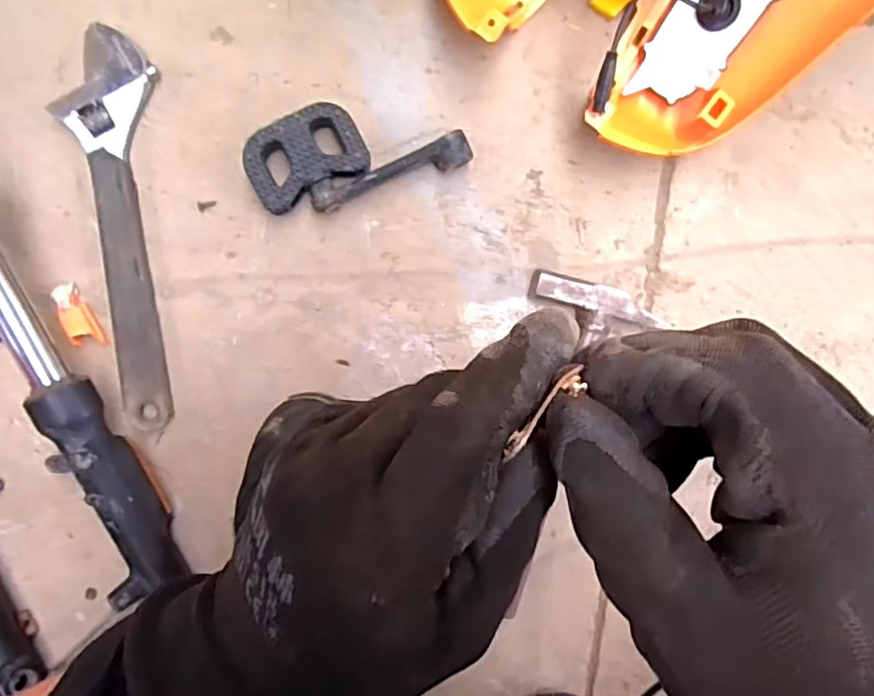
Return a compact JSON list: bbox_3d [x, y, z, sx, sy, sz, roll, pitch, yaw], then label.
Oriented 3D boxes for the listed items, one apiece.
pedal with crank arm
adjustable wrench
[{"bbox_3d":[-0.061,-0.149,0.459,0.158,0.029,0.071,-19,97,-2],"label":"pedal with crank arm"},{"bbox_3d":[-0.240,-0.084,0.460,0.062,0.016,0.289,-1,96,-4],"label":"adjustable wrench"}]

